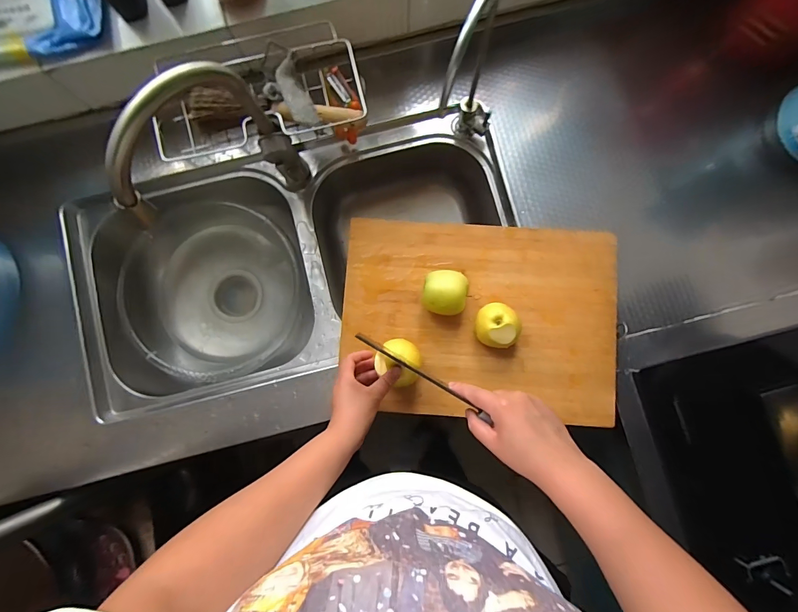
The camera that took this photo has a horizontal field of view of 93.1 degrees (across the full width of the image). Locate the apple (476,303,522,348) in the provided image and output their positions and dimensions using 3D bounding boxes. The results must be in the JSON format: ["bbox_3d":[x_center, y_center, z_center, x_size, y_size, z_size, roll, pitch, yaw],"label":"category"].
[{"bbox_3d":[0.143,0.028,0.550,0.058,0.061,0.062,-4,84,0],"label":"apple"}]

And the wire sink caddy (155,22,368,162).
[{"bbox_3d":[-0.188,-0.274,0.512,0.276,0.066,0.136,-15,84,-2],"label":"wire sink caddy"}]

